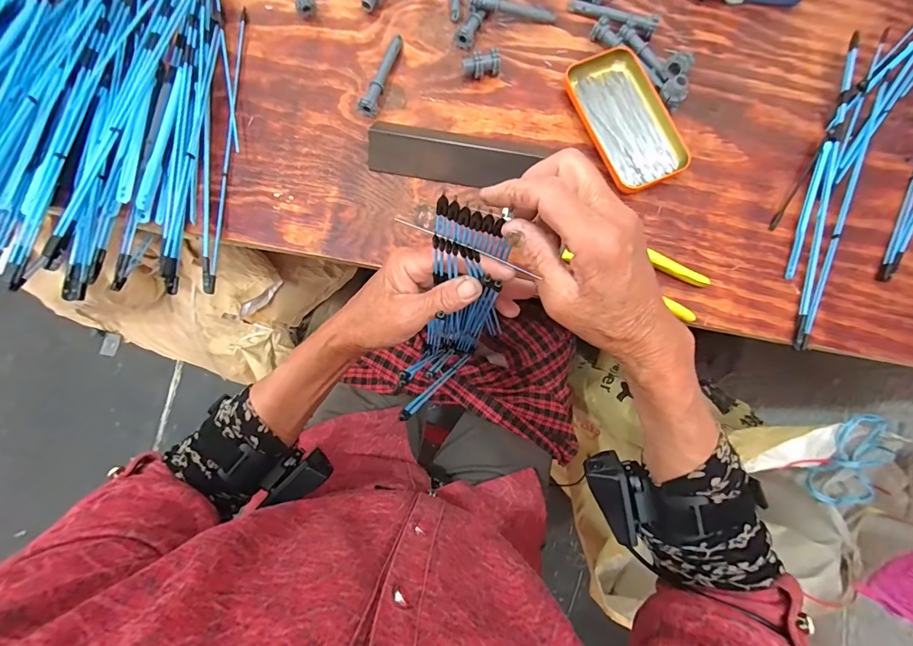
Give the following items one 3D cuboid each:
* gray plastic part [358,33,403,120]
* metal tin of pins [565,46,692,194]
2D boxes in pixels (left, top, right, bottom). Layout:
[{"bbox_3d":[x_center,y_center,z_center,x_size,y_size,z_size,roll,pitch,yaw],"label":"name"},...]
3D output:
[{"bbox_3d":[-0.078,-0.257,0.424,0.017,0.018,0.097,17,79,3],"label":"gray plastic part"},{"bbox_3d":[0.174,-0.206,0.416,0.086,0.018,0.143,-24,80,-5],"label":"metal tin of pins"}]

